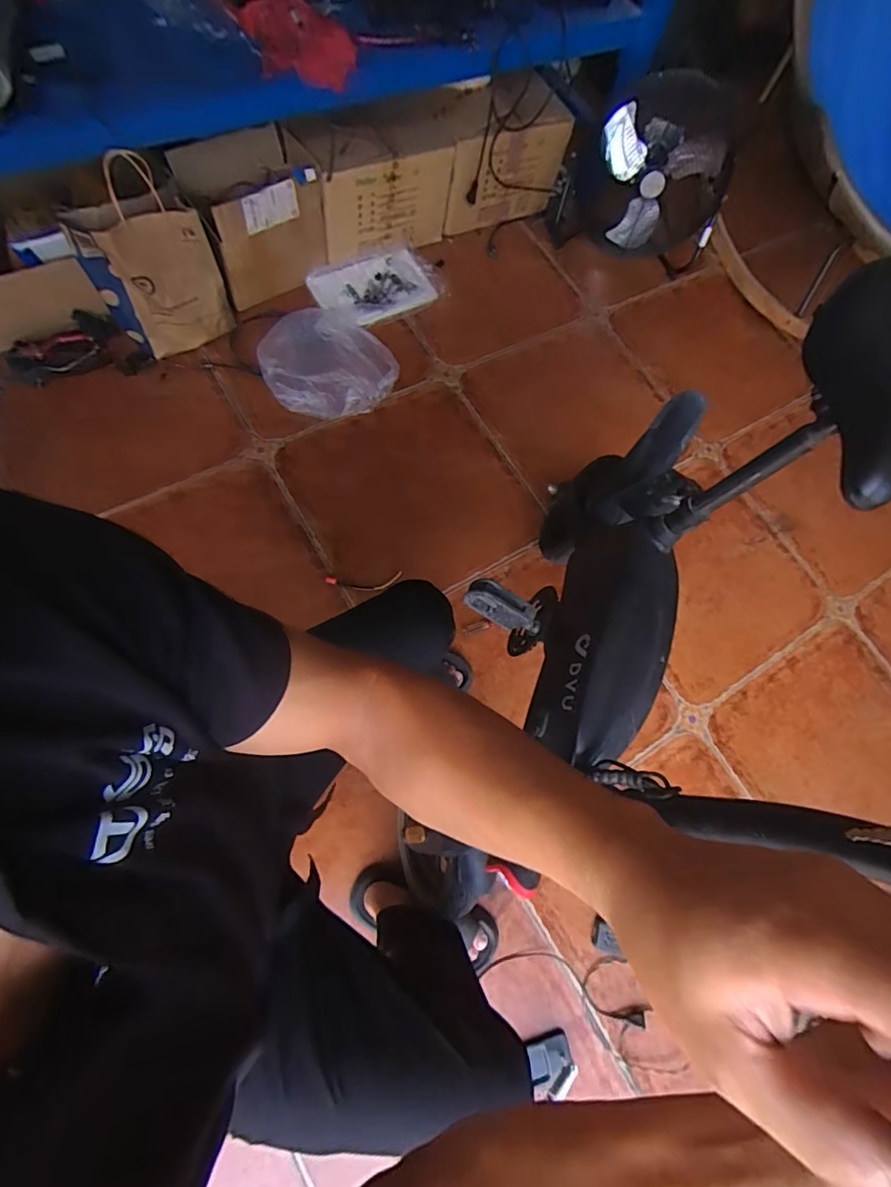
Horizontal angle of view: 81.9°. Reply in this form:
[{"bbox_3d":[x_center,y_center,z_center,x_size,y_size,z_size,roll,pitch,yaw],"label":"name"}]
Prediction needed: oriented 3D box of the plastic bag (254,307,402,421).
[{"bbox_3d":[-0.268,-0.521,1.154,0.277,0.065,0.251,-31,78,-17],"label":"plastic bag"}]

